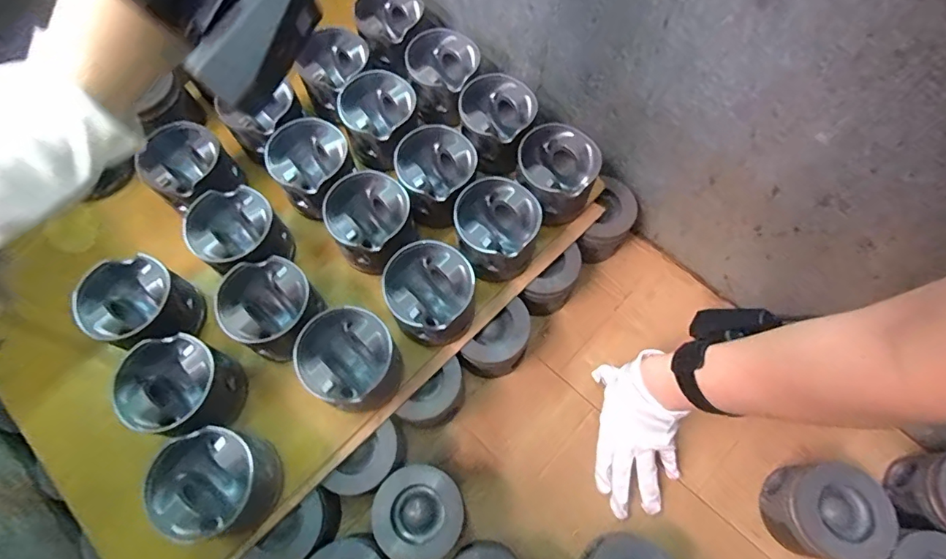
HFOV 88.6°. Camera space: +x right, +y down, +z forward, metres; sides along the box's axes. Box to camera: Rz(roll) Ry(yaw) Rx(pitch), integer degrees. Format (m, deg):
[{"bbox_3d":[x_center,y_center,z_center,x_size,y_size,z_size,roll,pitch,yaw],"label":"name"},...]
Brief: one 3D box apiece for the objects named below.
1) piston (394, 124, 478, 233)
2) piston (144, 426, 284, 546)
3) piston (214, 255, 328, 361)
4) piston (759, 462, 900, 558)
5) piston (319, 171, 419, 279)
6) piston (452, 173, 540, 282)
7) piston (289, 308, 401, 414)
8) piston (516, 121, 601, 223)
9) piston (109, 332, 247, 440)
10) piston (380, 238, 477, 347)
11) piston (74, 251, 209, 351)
[{"bbox_3d":[-0.041,-0.117,0.558,0.084,0.073,0.091,0,68,0],"label":"piston"},{"bbox_3d":[-0.225,0.184,0.441,0.093,0.087,0.086,0,68,0],"label":"piston"},{"bbox_3d":[-0.201,0.033,0.499,0.090,0.078,0.084,0,68,0],"label":"piston"},{"bbox_3d":[0.359,0.238,0.498,0.096,0.072,0.089,0,68,0],"label":"piston"},{"bbox_3d":[-0.110,-0.061,0.537,0.088,0.072,0.100,-32,71,-12],"label":"piston"},{"bbox_3d":[0.024,-0.052,0.530,0.086,0.075,0.090,0,68,0],"label":"piston"},{"bbox_3d":[-0.120,0.080,0.480,0.084,0.077,0.087,0,68,0],"label":"piston"},{"bbox_3d":[0.096,-0.120,0.561,0.088,0.075,0.091,0,68,0],"label":"piston"},{"bbox_3d":[-0.275,0.107,0.471,0.090,0.087,0.084,0,68,0],"label":"piston"},{"bbox_3d":[-0.044,0.017,0.504,0.085,0.077,0.089,0,68,0],"label":"piston"},{"bbox_3d":[-0.336,0.031,0.502,0.086,0.086,0.085,0,68,0],"label":"piston"}]

